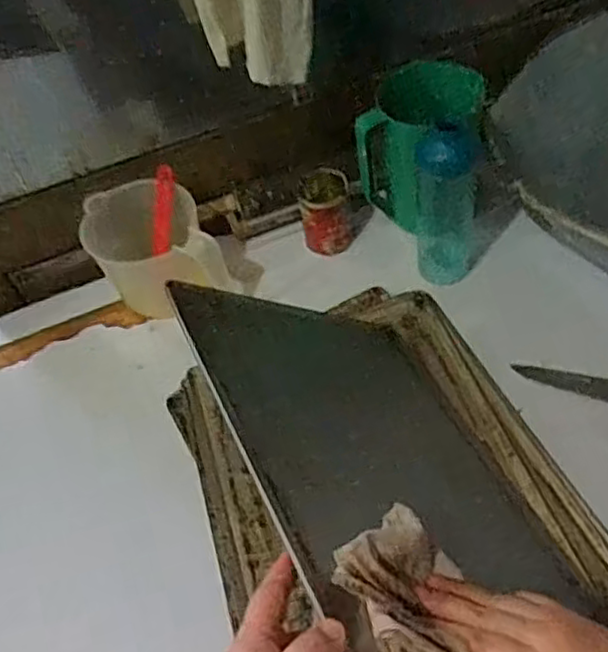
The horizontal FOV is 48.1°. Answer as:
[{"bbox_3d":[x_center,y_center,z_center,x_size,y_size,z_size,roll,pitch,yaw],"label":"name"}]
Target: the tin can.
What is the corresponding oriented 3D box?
[{"bbox_3d":[0.031,-0.162,0.978,0.070,0.103,0.070,-4,53,6],"label":"tin can"}]

